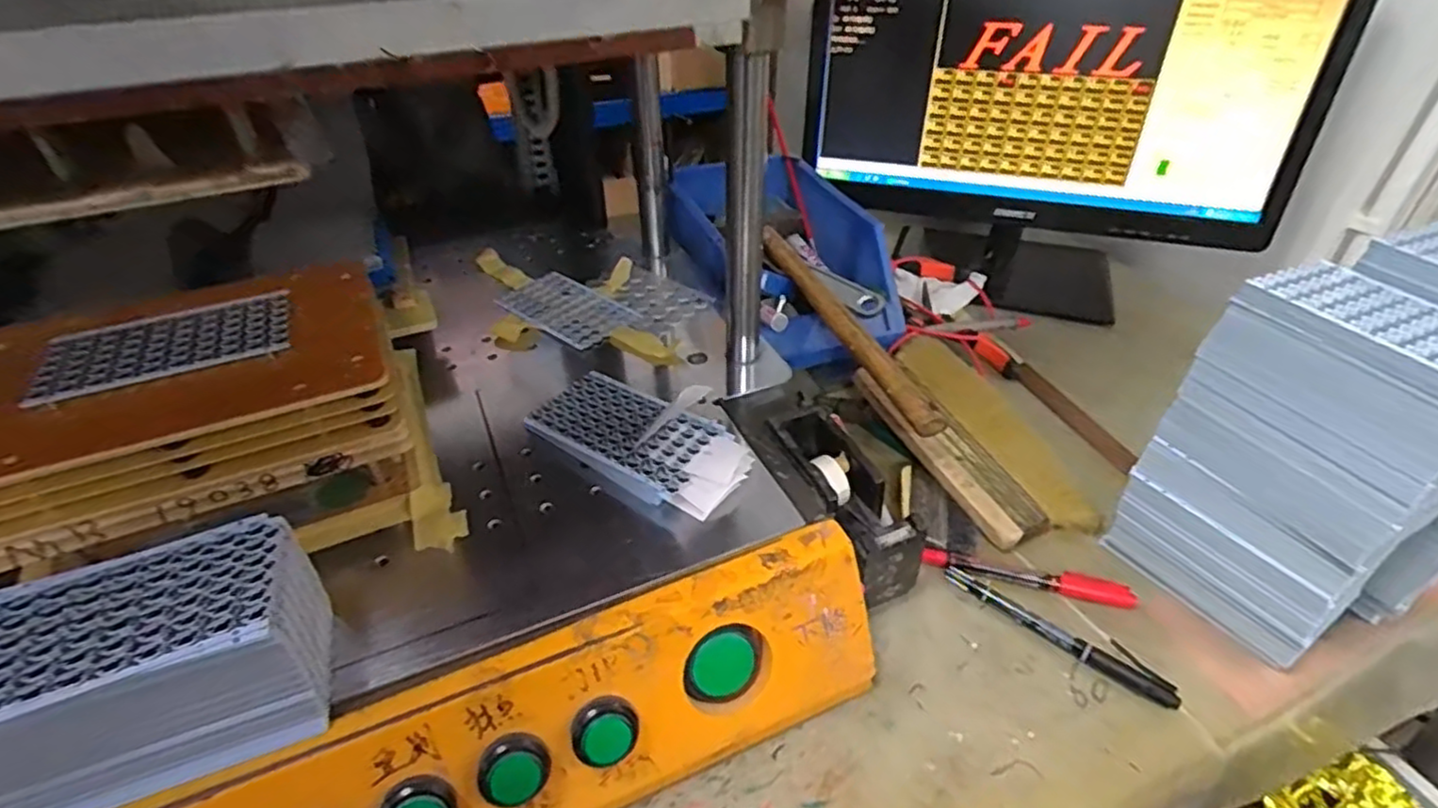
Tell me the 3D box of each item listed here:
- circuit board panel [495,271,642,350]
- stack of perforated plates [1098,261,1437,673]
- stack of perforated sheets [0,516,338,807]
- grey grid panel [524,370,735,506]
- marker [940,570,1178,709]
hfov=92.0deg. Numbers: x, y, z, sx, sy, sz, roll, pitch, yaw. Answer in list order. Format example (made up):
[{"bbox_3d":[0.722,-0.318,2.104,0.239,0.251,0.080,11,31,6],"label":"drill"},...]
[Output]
[{"bbox_3d":[-0.124,-0.078,0.565,0.109,0.004,0.066,27,47,29],"label":"circuit board panel"},{"bbox_3d":[0.319,0.041,0.387,0.068,0.196,0.130,-22,45,-24],"label":"stack of perforated plates"},{"bbox_3d":[-0.235,0.111,0.289,0.116,0.071,0.069,-15,42,-17],"label":"stack of perforated sheets"},{"bbox_3d":[-0.058,0.014,0.435,0.116,0.013,0.068,27,47,28],"label":"grey grid panel"},{"bbox_3d":[0.207,0.138,0.427,0.137,0.007,0.019,28,47,29],"label":"marker"}]

